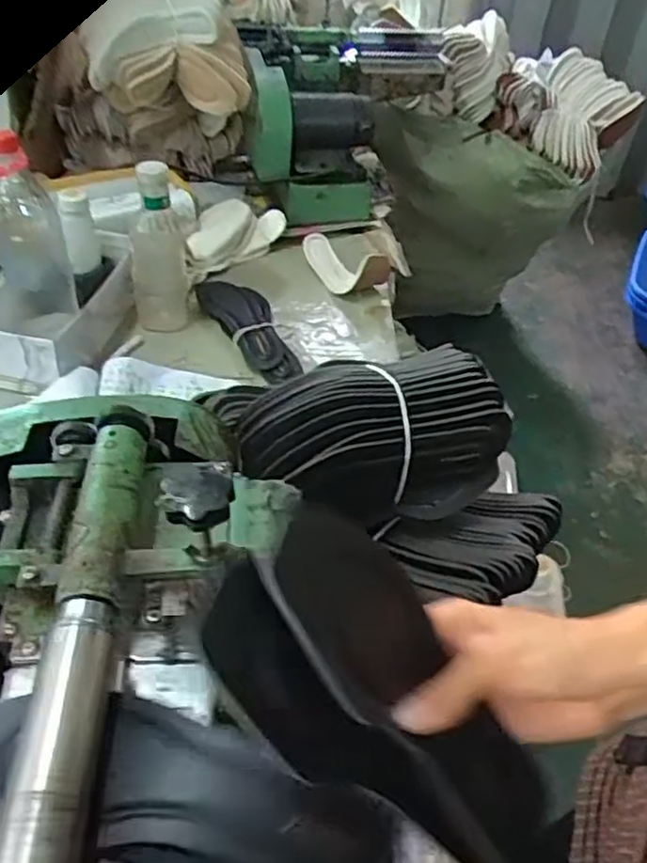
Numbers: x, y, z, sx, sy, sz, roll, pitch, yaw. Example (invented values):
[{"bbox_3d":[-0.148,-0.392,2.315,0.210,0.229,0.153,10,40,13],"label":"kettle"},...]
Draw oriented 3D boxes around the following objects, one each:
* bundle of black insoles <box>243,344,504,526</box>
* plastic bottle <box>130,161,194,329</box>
[{"bbox_3d":[0.045,0.011,0.631,0.244,0.107,0.123,-10,46,-16],"label":"bundle of black insoles"},{"bbox_3d":[-0.222,-0.242,0.945,0.066,0.230,0.055,29,48,21],"label":"plastic bottle"}]

